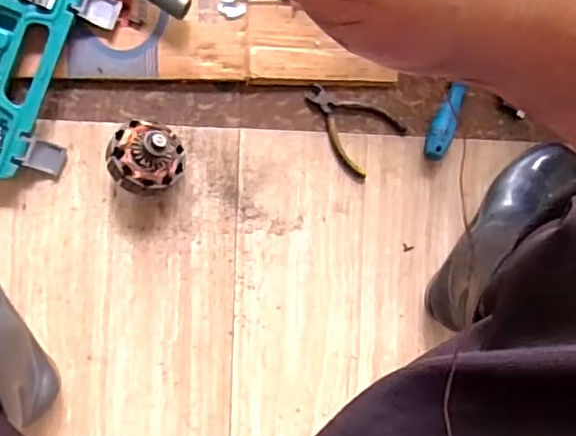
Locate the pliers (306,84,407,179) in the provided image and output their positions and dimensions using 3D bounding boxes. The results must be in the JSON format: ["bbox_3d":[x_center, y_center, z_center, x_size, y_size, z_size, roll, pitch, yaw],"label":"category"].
[{"bbox_3d":[0.069,-0.109,0.662,0.110,0.007,0.078,41,88,-6],"label":"pliers"}]

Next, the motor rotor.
[{"bbox_3d":[-0.147,-0.063,0.611,0.071,0.066,0.076,0,92,-6],"label":"motor rotor"}]

